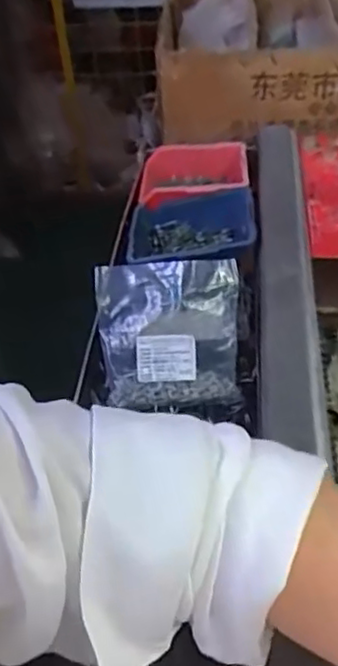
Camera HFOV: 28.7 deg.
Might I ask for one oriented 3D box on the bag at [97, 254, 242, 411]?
[{"bbox_3d":[0.000,0.003,0.577,0.119,0.127,0.020,-3,10,1],"label":"bag"}]

